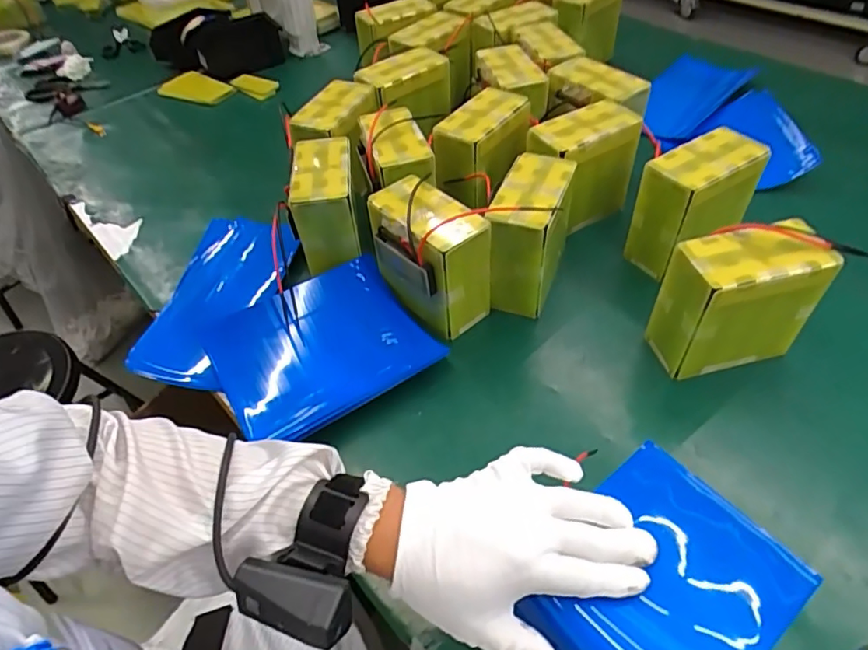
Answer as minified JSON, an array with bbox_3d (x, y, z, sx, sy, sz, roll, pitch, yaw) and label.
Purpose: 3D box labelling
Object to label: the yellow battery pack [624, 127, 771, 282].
[{"bbox_3d":[0.327,-0.148,0.705,0.155,0.145,0.082,-29,53,-19],"label":"yellow battery pack"}]

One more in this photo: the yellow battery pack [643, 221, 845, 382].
[{"bbox_3d":[0.320,-0.024,0.596,0.143,0.149,0.076,-10,49,-4],"label":"yellow battery pack"}]

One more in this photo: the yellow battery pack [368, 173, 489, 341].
[{"bbox_3d":[-0.009,-0.077,0.663,0.084,0.147,0.137,-34,55,-23],"label":"yellow battery pack"}]

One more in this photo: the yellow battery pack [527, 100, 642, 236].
[{"bbox_3d":[0.206,-0.217,0.775,0.151,0.137,0.088,-30,53,-20],"label":"yellow battery pack"}]

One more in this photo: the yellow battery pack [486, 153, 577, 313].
[{"bbox_3d":[0.119,-0.114,0.683,0.078,0.147,0.146,12,51,15],"label":"yellow battery pack"}]

